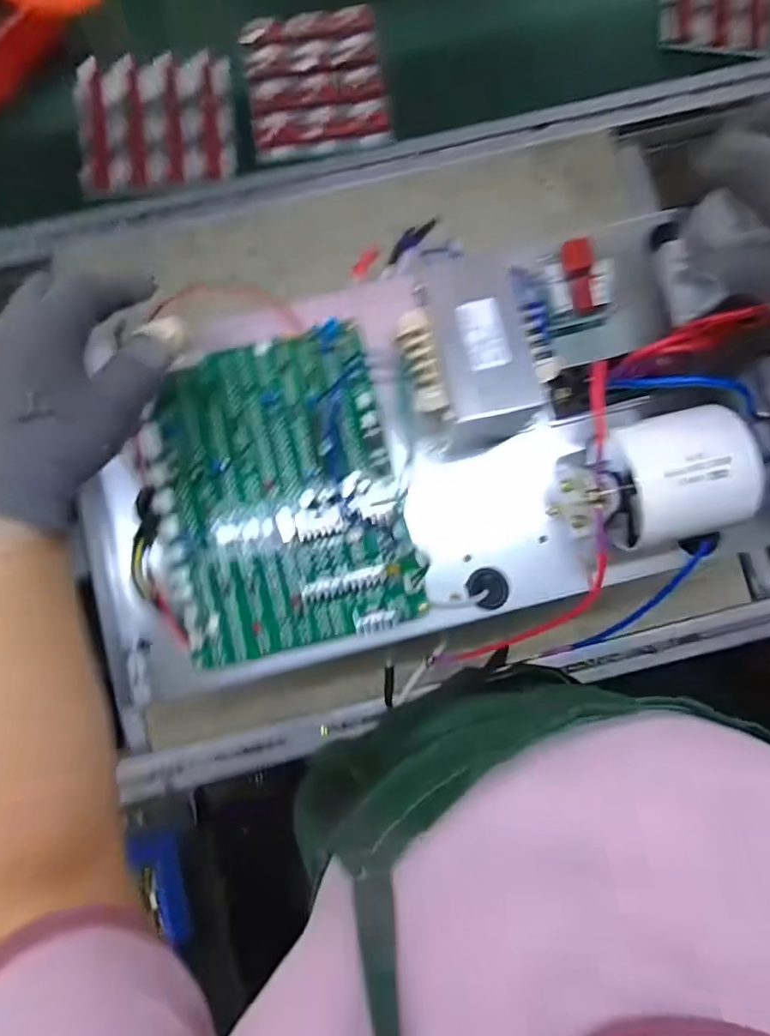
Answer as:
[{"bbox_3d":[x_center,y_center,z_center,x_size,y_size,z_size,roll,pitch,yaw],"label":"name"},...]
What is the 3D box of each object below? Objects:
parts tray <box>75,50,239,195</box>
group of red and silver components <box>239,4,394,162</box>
[{"bbox_3d":[-0.282,-0.486,0.686,0.189,0.012,0.163,-7,85,-1],"label":"parts tray"},{"bbox_3d":[-0.084,-0.534,0.686,0.164,0.015,0.179,-9,85,-2],"label":"group of red and silver components"}]

